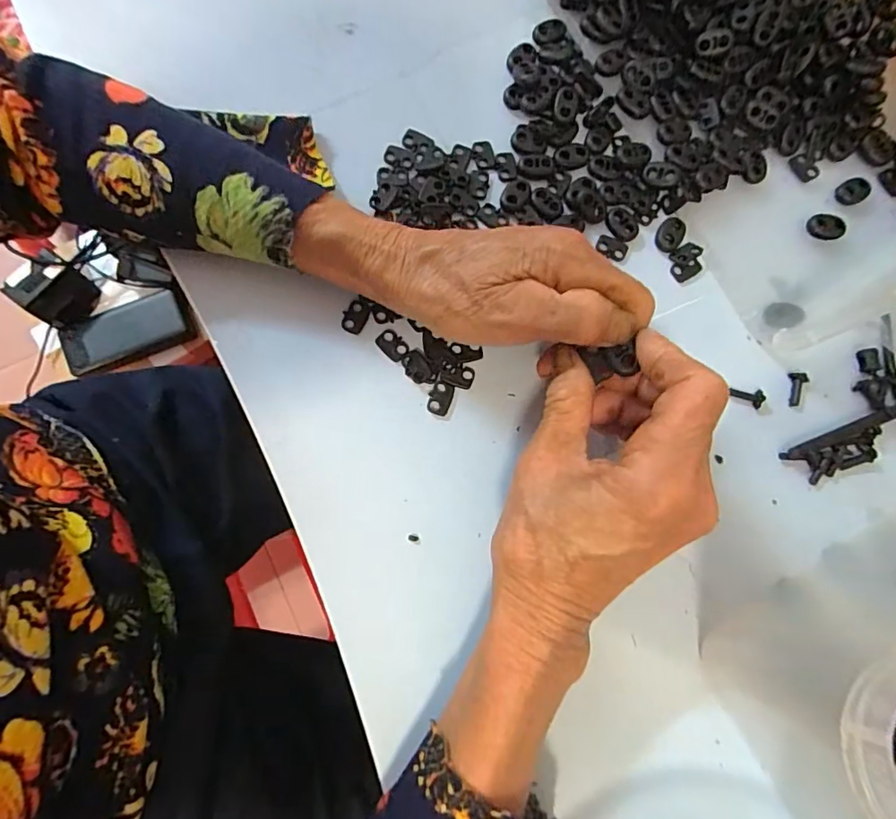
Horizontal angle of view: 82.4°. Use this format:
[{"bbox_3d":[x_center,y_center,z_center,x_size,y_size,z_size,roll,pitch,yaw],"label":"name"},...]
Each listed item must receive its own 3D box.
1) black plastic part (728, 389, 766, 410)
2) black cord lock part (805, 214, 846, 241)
[{"bbox_3d":[0.166,-0.007,0.284,0.018,0.005,0.010,12,78,-1],"label":"black plastic part"},{"bbox_3d":[0.224,-0.108,0.304,0.020,0.009,0.012,11,78,-1],"label":"black cord lock part"}]

